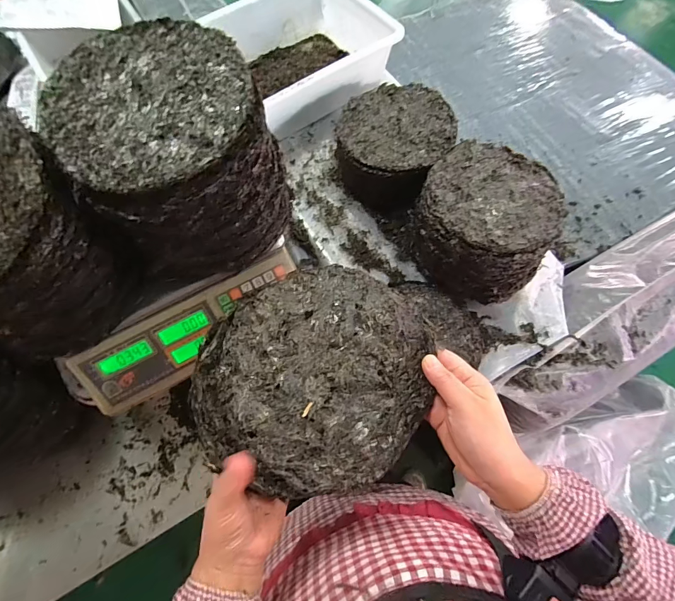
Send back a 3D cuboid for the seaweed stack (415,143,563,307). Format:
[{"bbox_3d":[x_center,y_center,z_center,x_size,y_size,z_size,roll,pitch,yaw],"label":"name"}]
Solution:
[{"bbox_3d":[0.221,-0.122,0.568,0.193,0.116,0.208,15,69,5],"label":"seaweed stack"}]

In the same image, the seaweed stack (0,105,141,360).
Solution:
[{"bbox_3d":[-0.348,-0.060,0.387,0.183,0.184,0.183,37,73,12],"label":"seaweed stack"}]

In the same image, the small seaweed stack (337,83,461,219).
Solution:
[{"bbox_3d":[0.099,-0.276,0.647,0.195,0.102,0.209,19,70,6],"label":"small seaweed stack"}]

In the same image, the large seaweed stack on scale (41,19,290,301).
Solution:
[{"bbox_3d":[-0.178,-0.160,0.425,0.210,0.176,0.215,-25,71,-10],"label":"large seaweed stack on scale"}]

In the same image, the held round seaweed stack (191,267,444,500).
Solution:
[{"bbox_3d":[-0.020,0.066,0.338,0.218,0.042,0.196,-2,69,-2],"label":"held round seaweed stack"}]

